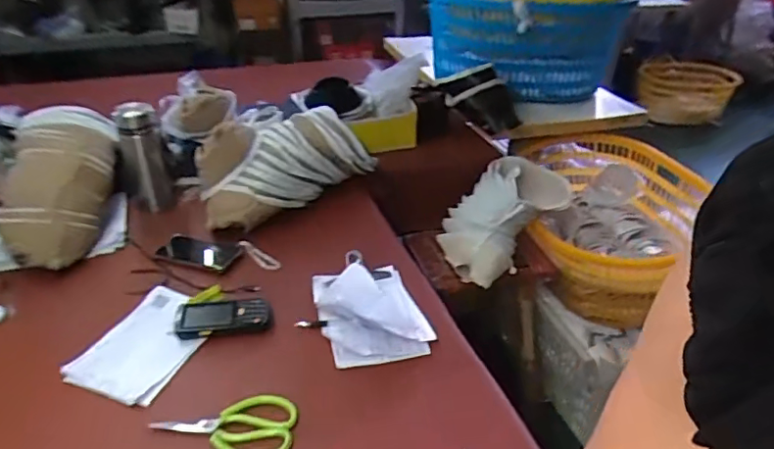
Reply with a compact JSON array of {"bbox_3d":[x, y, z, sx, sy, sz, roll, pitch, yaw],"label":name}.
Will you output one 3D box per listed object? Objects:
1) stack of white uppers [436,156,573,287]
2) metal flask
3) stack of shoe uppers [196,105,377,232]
[{"bbox_3d":[0.285,-0.026,1.392,0.204,0.120,0.368,42,71,17],"label":"stack of white uppers"},{"bbox_3d":[-0.516,-0.126,1.199,0.088,0.256,0.074,-13,34,-22],"label":"metal flask"},{"bbox_3d":[-0.207,-0.143,1.216,0.409,0.156,0.140,-23,39,-35],"label":"stack of shoe uppers"}]

